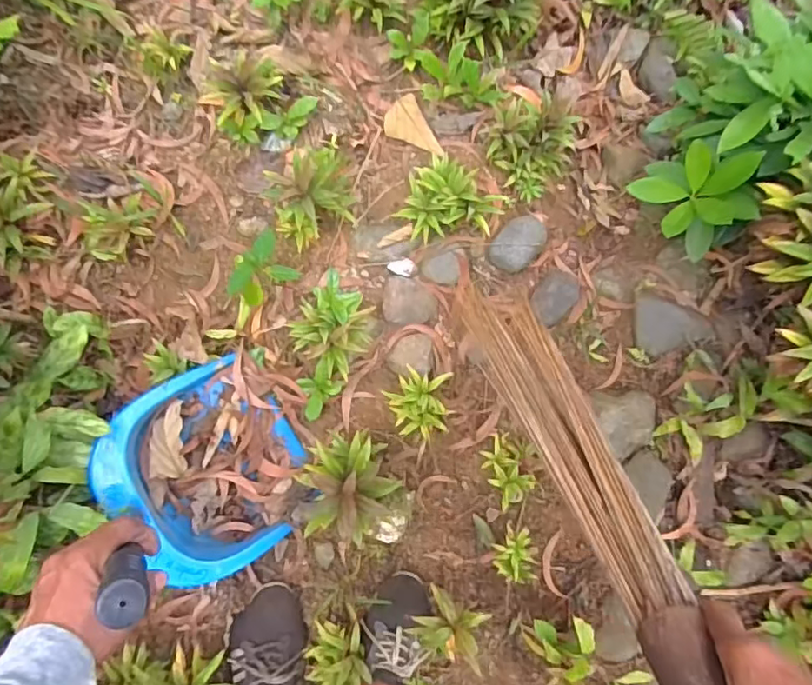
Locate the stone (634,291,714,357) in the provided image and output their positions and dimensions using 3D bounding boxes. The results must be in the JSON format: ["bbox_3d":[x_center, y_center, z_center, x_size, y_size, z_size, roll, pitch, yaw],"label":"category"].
[{"bbox_3d":[0.504,-0.045,1.112,0.135,0.080,0.120,-14,86,-8],"label":"stone"}]

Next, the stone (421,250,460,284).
[{"bbox_3d":[0.066,-0.139,1.086,0.071,0.022,0.058,0,84,-7],"label":"stone"}]

